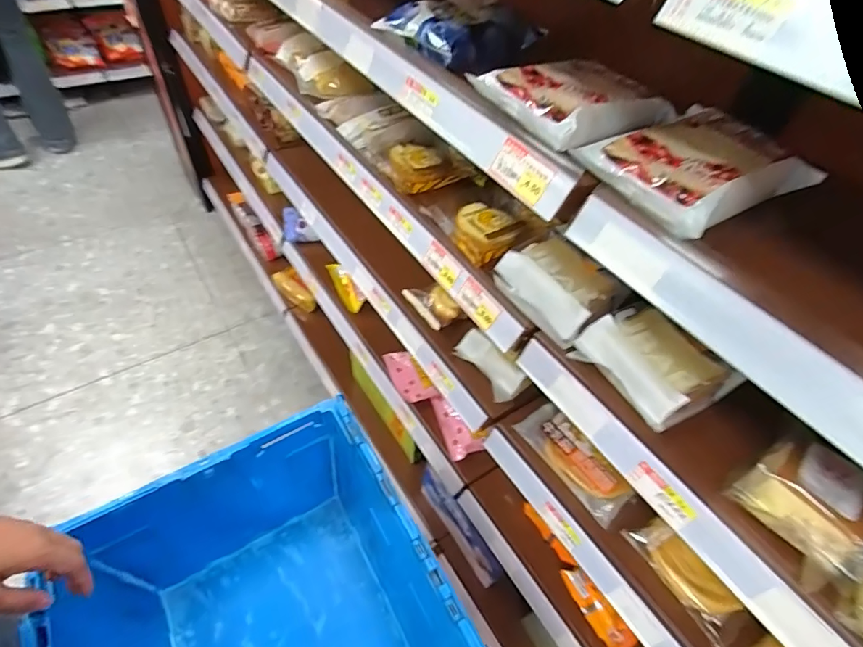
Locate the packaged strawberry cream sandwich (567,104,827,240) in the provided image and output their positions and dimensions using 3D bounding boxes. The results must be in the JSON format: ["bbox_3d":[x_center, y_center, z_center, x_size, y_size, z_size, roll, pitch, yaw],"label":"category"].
[{"bbox_3d":[0.235,-0.143,0.405,0.166,0.036,0.128,-25,57,-24],"label":"packaged strawberry cream sandwich"}]

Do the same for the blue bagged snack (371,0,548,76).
[{"bbox_3d":[0.038,-0.370,0.579,0.156,0.049,0.134,-31,60,-28],"label":"blue bagged snack"}]

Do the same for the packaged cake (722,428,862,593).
[{"bbox_3d":[0.336,0.157,0.399,0.093,0.053,0.099,-23,56,-23],"label":"packaged cake"}]

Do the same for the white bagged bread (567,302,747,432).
[{"bbox_3d":[0.244,0.044,0.505,0.123,0.063,0.134,-26,57,-25],"label":"white bagged bread"}]

